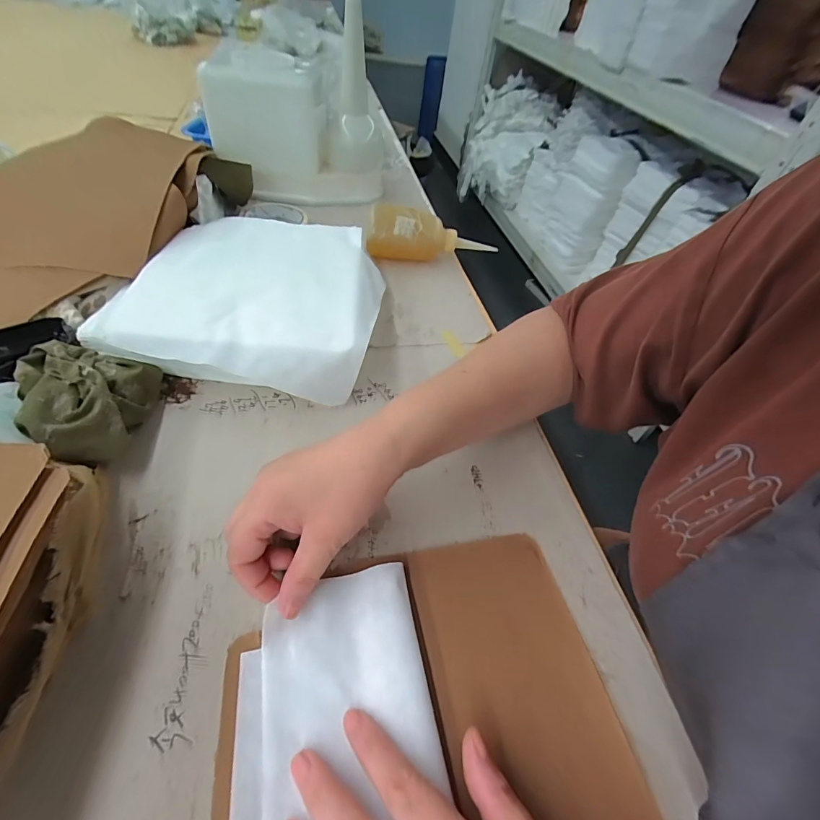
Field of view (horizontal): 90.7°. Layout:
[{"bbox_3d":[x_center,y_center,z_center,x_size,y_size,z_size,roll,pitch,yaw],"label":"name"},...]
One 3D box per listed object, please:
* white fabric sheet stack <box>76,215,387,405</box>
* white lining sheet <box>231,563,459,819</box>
[{"bbox_3d":[-0.155,-0.118,0.425,0.243,0.059,0.254,9,49,1],"label":"white fabric sheet stack"},{"bbox_3d":[-0.033,0.199,0.197,0.105,0.010,0.226,-9,52,-5],"label":"white lining sheet"}]

